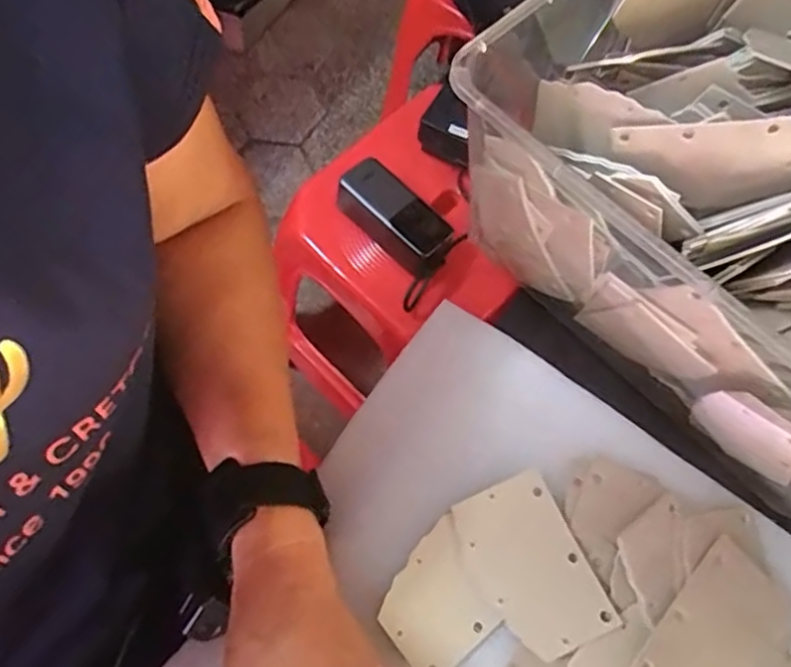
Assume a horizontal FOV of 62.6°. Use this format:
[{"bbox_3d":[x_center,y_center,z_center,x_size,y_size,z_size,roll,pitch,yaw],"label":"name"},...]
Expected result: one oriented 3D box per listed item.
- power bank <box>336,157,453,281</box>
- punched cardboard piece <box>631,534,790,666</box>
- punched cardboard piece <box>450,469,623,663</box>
[{"bbox_3d":[0.001,-0.127,0.707,0.139,0.043,0.060,41,72,13],"label":"power bank"},{"bbox_3d":[0.157,0.152,0.310,0.060,0.010,0.095,42,73,13],"label":"punched cardboard piece"},{"bbox_3d":[0.068,0.118,0.329,0.055,0.004,0.085,-25,68,-7],"label":"punched cardboard piece"}]

